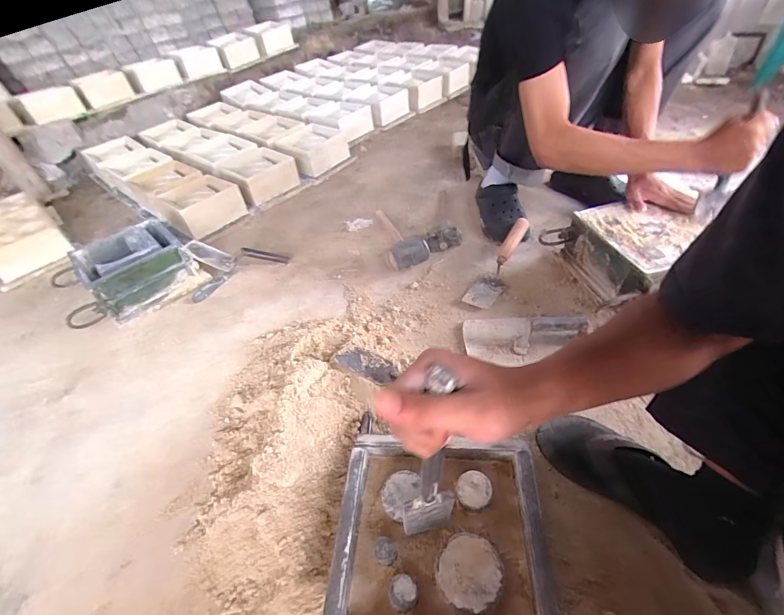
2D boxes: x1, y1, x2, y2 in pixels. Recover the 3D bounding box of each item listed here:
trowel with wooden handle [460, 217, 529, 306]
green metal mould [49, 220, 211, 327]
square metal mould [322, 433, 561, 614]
[{"bbox_3d":[0.268,-0.103,0.885,0.068,0.058,0.261,27,78,26],"label":"trowel with wooden handle"},{"bbox_3d":[-0.686,-0.090,0.943,0.306,0.131,0.224,-35,54,-24],"label":"green metal mould"},{"bbox_3d":[0.055,0.277,0.432,0.241,0.048,0.228,1,48,6],"label":"square metal mould"}]

